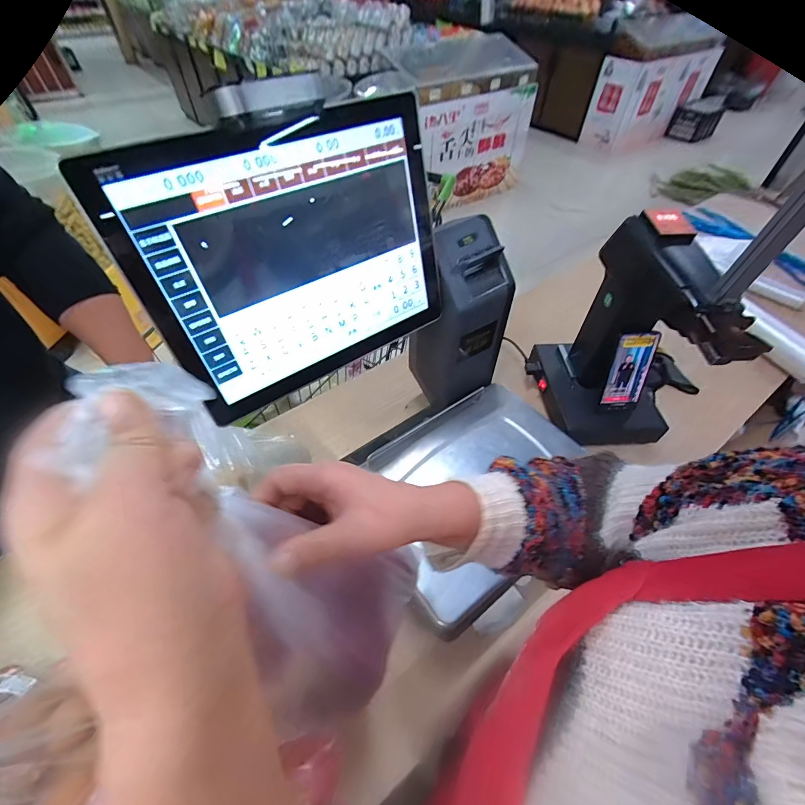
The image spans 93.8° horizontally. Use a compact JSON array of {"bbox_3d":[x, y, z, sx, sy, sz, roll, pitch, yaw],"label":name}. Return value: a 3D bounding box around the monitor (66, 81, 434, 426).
[{"bbox_3d":[-0.095,-0.158,0.426,0.348,0.275,0.037,-31,41,-23],"label":"monitor"}]

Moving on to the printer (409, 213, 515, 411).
[{"bbox_3d":[0.105,-0.130,0.648,0.157,0.313,0.104,-20,54,-16],"label":"printer"}]

